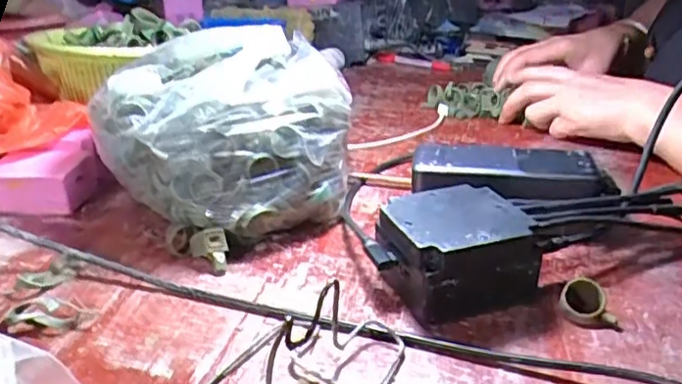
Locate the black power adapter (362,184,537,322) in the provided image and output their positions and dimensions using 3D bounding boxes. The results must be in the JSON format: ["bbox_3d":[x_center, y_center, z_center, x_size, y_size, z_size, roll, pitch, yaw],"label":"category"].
[{"bbox_3d":[0.067,0.036,0.387,0.085,0.051,0.075,-9,26,-17],"label":"black power adapter"}]

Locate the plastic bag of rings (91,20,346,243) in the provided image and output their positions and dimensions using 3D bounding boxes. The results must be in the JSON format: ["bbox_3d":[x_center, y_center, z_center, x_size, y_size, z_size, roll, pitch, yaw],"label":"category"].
[{"bbox_3d":[-0.085,-0.051,0.495,0.182,0.125,0.182,1,24,5],"label":"plastic bag of rings"}]

